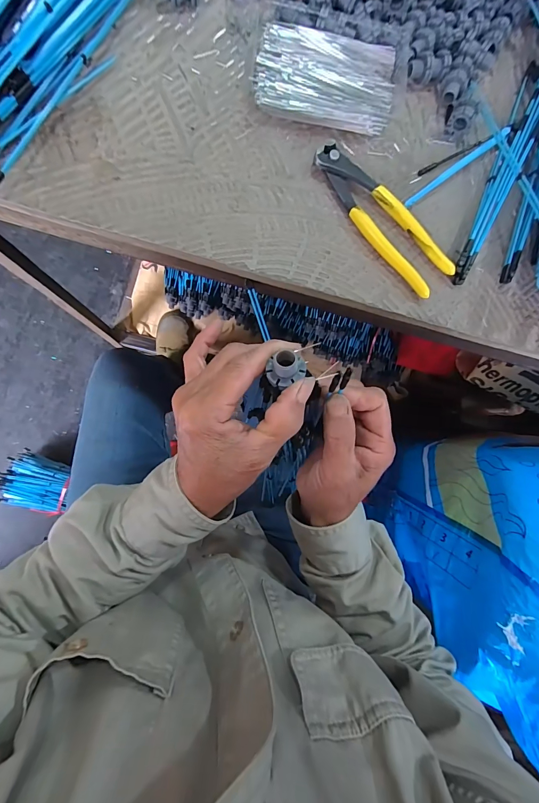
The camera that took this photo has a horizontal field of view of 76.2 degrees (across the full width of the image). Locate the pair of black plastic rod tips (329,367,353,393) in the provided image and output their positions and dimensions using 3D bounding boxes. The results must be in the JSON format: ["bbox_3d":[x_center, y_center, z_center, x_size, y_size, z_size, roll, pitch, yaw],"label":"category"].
[{"bbox_3d":[0.046,-0.014,0.221,0.012,0.020,0.004,0,42,-6],"label":"pair of black plastic rod tips"}]

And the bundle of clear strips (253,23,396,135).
[{"bbox_3d":[0.054,-0.311,0.329,0.128,0.013,0.083,8,84,-5],"label":"bundle of clear strips"}]

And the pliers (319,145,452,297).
[{"bbox_3d":[0.104,-0.171,0.322,0.042,0.013,0.163,-42,90,-8],"label":"pliers"}]

